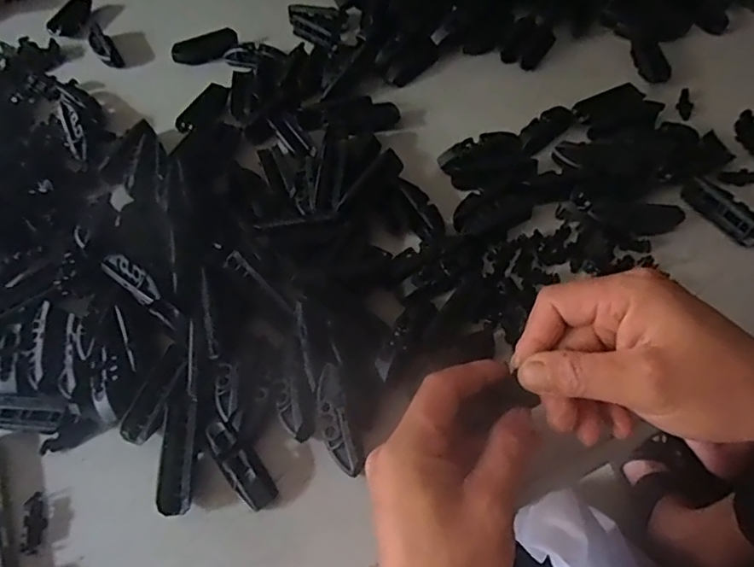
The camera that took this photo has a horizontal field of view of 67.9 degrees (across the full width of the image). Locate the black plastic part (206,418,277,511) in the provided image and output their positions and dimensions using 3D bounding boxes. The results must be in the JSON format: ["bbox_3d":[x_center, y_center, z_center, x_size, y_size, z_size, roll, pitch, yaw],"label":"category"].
[{"bbox_3d":[-0.086,0.112,0.351,0.021,0.015,0.061,-37,76,-18],"label":"black plastic part"}]

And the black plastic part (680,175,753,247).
[{"bbox_3d":[0.276,-0.060,0.444,0.020,0.019,0.069,-30,61,-15],"label":"black plastic part"}]

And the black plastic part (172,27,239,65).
[{"bbox_3d":[-0.186,-0.254,0.609,0.071,0.015,0.033,-18,58,-8],"label":"black plastic part"}]

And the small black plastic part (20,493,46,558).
[{"bbox_3d":[-0.213,0.148,0.347,0.011,0.004,0.037,-16,58,-7],"label":"small black plastic part"}]

